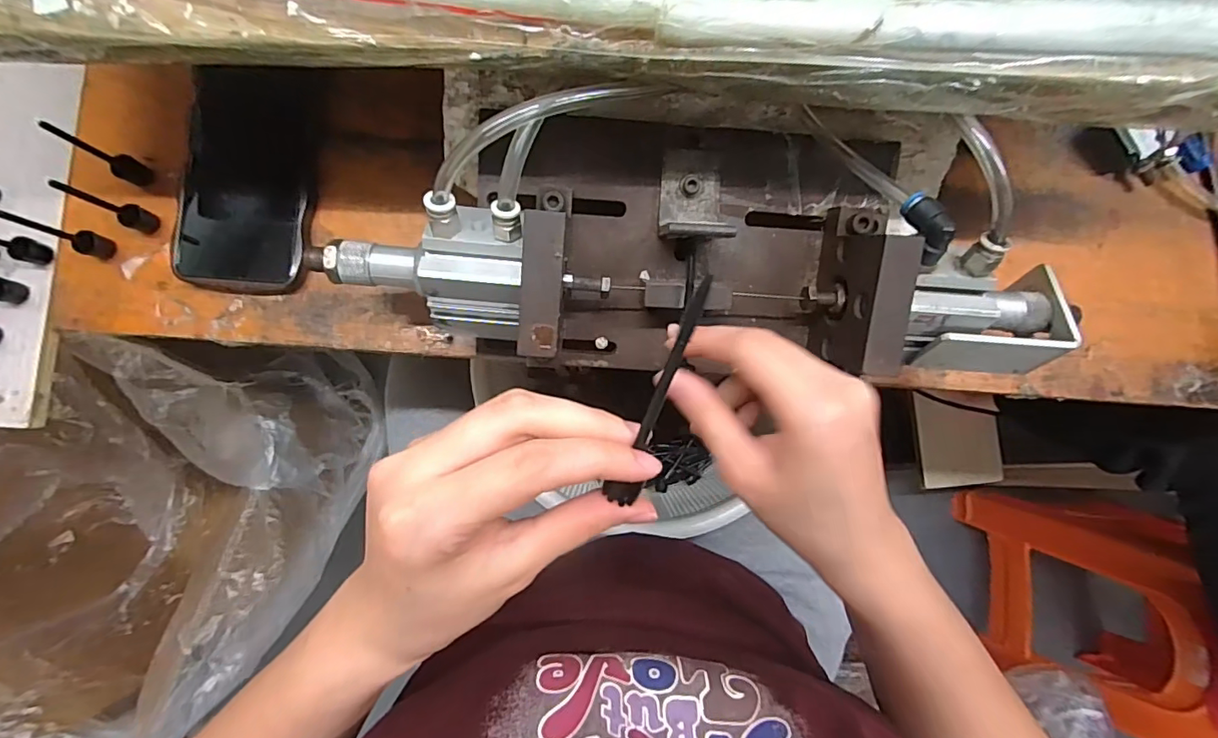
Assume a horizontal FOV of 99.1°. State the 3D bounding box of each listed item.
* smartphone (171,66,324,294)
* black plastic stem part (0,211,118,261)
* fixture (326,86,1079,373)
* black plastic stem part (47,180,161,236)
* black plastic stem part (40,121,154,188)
[{"bbox_3d":[-0.232,-0.121,0.333,0.081,0.009,0.140,5,89,-2],"label":"smartphone"},{"bbox_3d":[-0.324,-0.080,0.307,0.013,0.059,0.015,18,84,-2],"label":"black plastic stem part"},{"bbox_3d":[0.055,-0.077,0.303,0.417,0.113,0.152,3,85,-3],"label":"fixture"},{"bbox_3d":[-0.297,-0.097,0.308,0.017,0.053,0.014,21,84,-1],"label":"black plastic stem part"},{"bbox_3d":[-0.304,-0.129,0.312,0.020,0.052,0.015,31,84,0],"label":"black plastic stem part"}]

